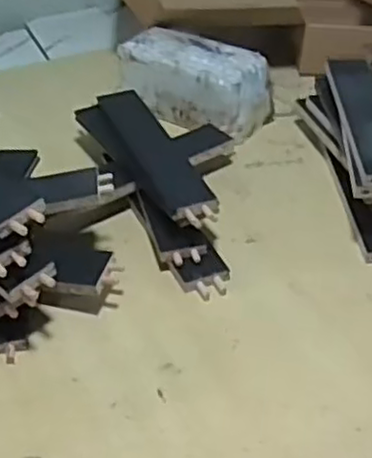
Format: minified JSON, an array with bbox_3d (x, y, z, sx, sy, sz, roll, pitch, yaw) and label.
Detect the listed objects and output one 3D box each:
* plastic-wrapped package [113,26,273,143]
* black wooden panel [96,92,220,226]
[{"bbox_3d":[0.007,-0.213,1.047,0.221,0.104,0.104,21,44,26],"label":"plastic-wrapped package"},{"bbox_3d":[-0.038,-0.095,0.874,0.059,0.019,0.285,-16,41,-17],"label":"black wooden panel"}]

